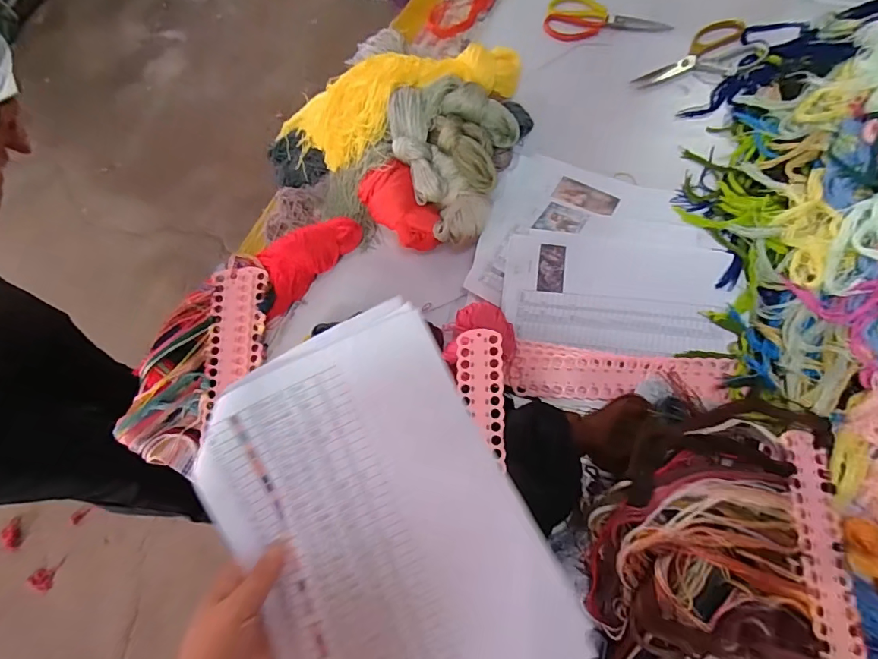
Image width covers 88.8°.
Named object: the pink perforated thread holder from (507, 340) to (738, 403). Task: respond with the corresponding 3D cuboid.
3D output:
[{"bbox_3d":[0.235,0.063,0.594,0.274,0.006,0.069,5,86,11],"label":"pink perforated thread holder"}]

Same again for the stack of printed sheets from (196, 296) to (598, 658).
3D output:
[{"bbox_3d":[-0.044,0.148,0.336,0.216,0.052,0.310,-25,71,-7],"label":"stack of printed sheets"}]

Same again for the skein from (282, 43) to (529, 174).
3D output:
[{"bbox_3d":[-0.068,-0.383,0.720,0.379,0.075,0.155,-30,71,-9],"label":"skein"}]

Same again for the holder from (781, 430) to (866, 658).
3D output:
[{"bbox_3d":[0.425,0.268,0.487,0.055,0.009,0.302,5,70,4],"label":"holder"}]

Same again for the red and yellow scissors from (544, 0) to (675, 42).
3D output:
[{"bbox_3d":[0.297,-0.554,0.799,0.207,0.019,0.108,11,70,6],"label":"red and yellow scissors"}]

